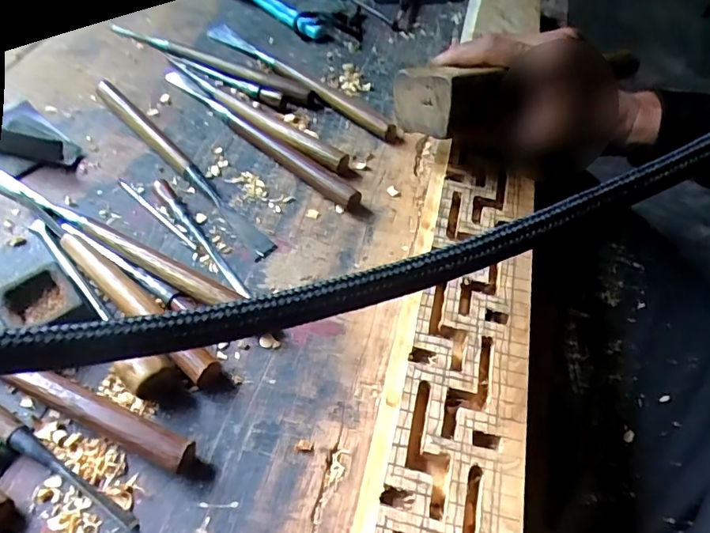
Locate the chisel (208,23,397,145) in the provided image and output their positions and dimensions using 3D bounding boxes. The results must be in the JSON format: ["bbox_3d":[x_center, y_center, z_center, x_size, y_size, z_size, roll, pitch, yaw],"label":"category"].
[{"bbox_3d":[-0.059,-0.193,0.511,0.260,0.016,0.027,37,59,22],"label":"chisel"}]

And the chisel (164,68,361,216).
[{"bbox_3d":[-0.091,-0.122,0.453,0.252,0.018,0.020,37,59,22],"label":"chisel"}]

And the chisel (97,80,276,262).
[{"bbox_3d":[-0.149,-0.090,0.429,0.018,0.015,0.250,-35,62,-26],"label":"chisel"}]

